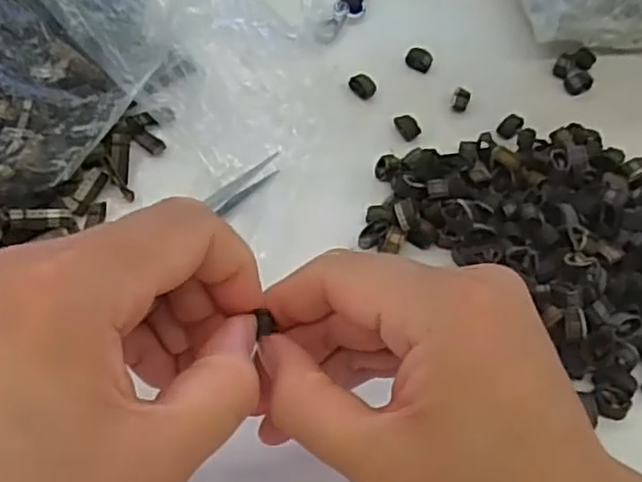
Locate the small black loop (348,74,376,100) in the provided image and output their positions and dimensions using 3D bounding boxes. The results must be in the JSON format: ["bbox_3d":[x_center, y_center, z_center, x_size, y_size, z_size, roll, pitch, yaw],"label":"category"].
[{"bbox_3d":[0.026,-0.099,0.432,0.019,0.011,0.010,37,59,22],"label":"small black loop"}]

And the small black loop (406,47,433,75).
[{"bbox_3d":[0.066,-0.121,0.451,0.017,0.011,0.010,26,55,15],"label":"small black loop"}]

